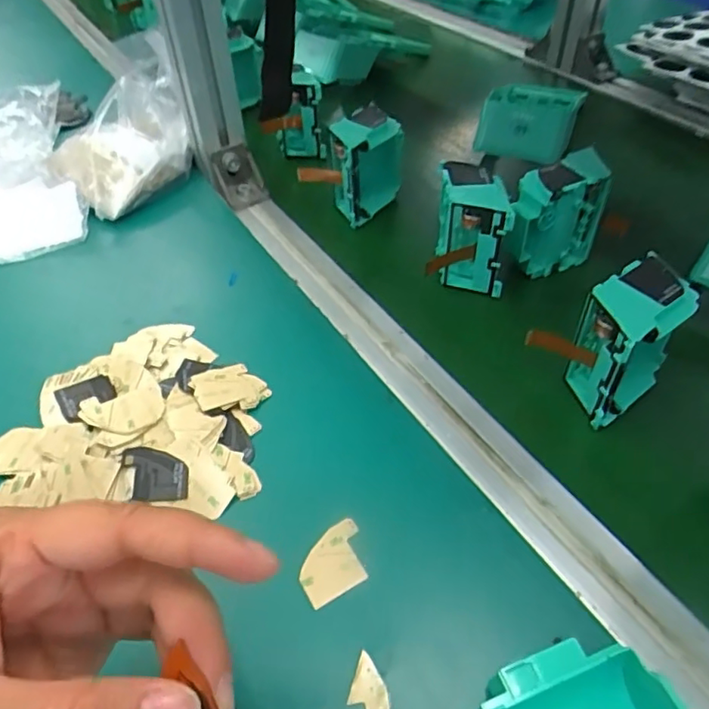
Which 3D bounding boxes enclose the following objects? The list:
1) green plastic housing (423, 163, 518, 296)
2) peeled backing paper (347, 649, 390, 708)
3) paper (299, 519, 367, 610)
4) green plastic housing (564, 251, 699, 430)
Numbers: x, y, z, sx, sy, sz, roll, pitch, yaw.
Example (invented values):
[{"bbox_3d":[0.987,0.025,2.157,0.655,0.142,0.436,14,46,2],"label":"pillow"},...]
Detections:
[{"bbox_3d":[0.082,-0.087,0.411,0.050,0.074,0.053,7,47,8],"label":"green plastic housing"},{"bbox_3d":[0.008,0.141,0.243,0.017,0.004,0.022,16,53,10],"label":"peeled backing paper"},{"bbox_3d":[-0.010,0.102,0.283,0.036,0.004,0.031,-23,50,-18],"label":"paper"},{"bbox_3d":[0.154,-0.008,0.329,0.063,0.073,0.040,-29,52,-23],"label":"green plastic housing"}]

